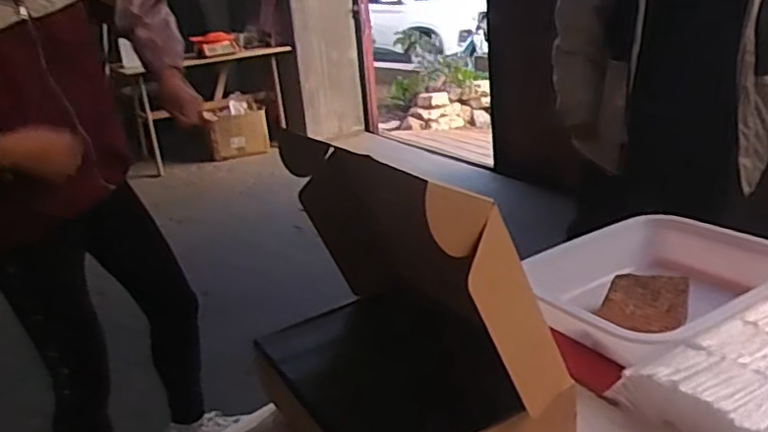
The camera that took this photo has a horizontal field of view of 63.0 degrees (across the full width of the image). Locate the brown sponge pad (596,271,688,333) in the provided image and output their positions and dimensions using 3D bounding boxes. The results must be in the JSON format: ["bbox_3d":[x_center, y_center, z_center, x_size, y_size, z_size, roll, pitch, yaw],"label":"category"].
[{"bbox_3d":[0.367,0.124,0.884,0.110,0.024,0.158,8,25,32],"label":"brown sponge pad"}]

